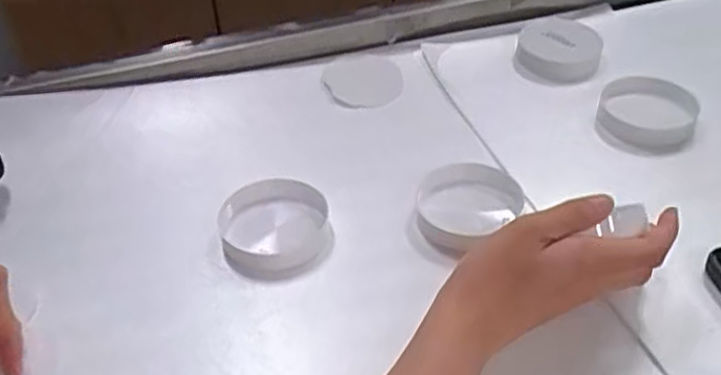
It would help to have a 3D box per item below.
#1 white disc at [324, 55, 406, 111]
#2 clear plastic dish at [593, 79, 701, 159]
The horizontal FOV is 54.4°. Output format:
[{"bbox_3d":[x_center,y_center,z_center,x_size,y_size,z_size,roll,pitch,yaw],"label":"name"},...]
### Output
[{"bbox_3d":[0.002,-0.097,0.636,0.067,0.008,0.069,3,53,-3],"label":"white disc"},{"bbox_3d":[0.234,-0.061,0.575,0.074,0.023,0.077,-2,39,1],"label":"clear plastic dish"}]

